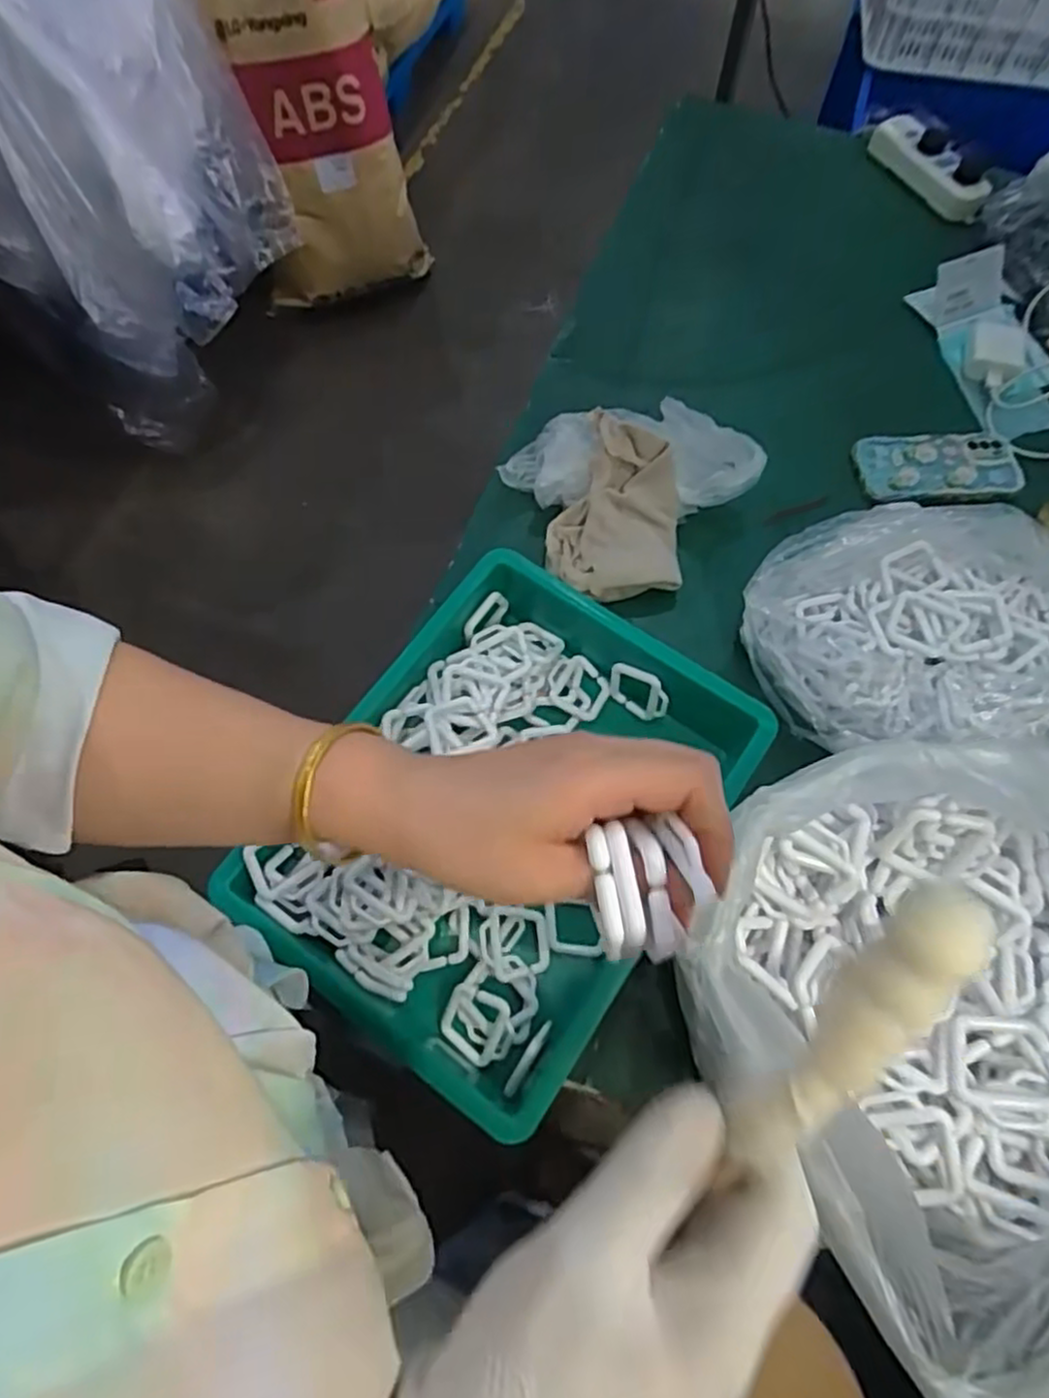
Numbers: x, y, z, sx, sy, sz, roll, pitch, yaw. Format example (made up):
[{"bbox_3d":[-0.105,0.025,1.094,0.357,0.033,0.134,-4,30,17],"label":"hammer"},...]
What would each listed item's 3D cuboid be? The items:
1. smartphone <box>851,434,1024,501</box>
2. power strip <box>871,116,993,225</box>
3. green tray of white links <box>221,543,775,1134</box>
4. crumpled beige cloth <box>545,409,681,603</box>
[{"bbox_3d":[0.416,-0.233,0.729,0.160,0.009,0.079,-4,66,-3],"label":"smartphone"},{"bbox_3d":[0.506,-0.667,0.908,0.040,0.047,0.177,-26,69,-12],"label":"power strip"},{"bbox_3d":[-0.012,0.086,0.545,0.274,0.075,0.345,32,70,12],"label":"green tray of white links"},{"bbox_3d":[0.088,-0.170,0.662,0.118,0.051,0.168,11,67,4],"label":"crumpled beige cloth"}]

